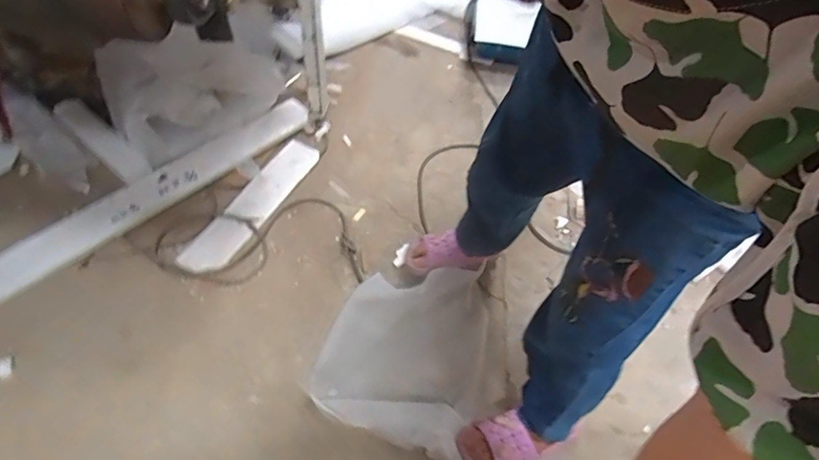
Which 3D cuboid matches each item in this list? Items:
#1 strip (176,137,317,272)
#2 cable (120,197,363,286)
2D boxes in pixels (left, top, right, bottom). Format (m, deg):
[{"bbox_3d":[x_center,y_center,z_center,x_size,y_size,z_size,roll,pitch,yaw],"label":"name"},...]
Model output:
[{"bbox_3d":[-0.417,-0.081,1.339,0.117,0.020,0.498,24,53,12],"label":"strip"},{"bbox_3d":[-0.418,0.011,1.255,0.574,0.035,0.283,-1,52,-7],"label":"cable"}]

